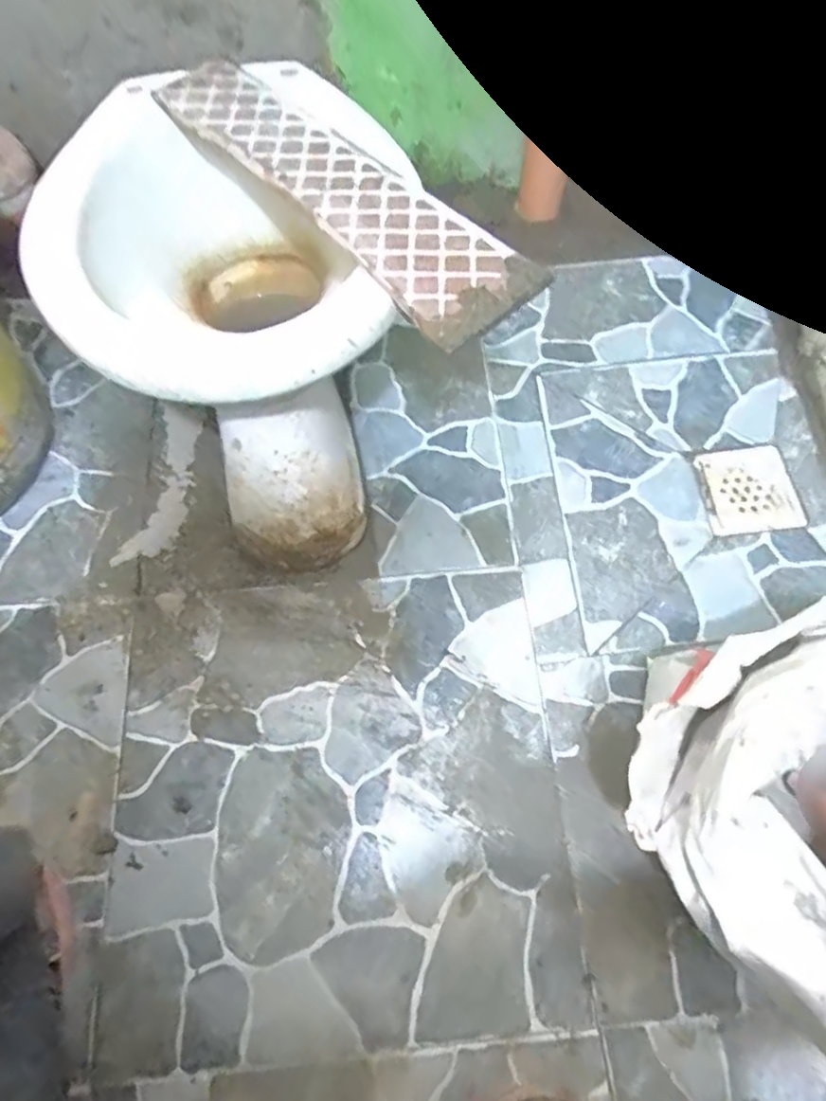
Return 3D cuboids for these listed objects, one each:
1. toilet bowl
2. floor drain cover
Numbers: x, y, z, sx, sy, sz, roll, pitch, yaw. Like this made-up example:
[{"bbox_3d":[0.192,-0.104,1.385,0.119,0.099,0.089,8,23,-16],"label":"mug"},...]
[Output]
[{"bbox_3d":[-0.155,-0.232,0.652,0.302,0.280,0.432,-26,67,-10],"label":"toilet bowl"},{"bbox_3d":[0.377,-0.067,0.726,0.098,0.006,0.108,-6,66,-1],"label":"floor drain cover"}]

